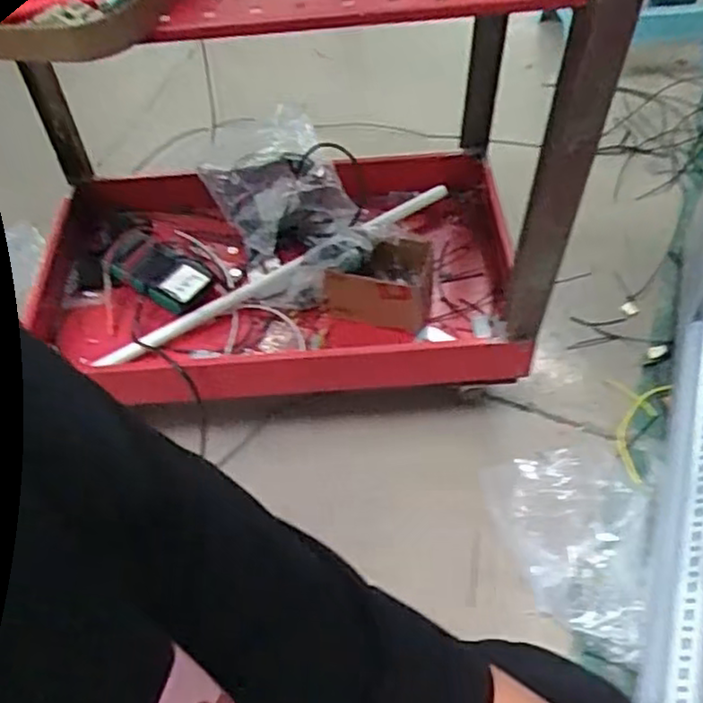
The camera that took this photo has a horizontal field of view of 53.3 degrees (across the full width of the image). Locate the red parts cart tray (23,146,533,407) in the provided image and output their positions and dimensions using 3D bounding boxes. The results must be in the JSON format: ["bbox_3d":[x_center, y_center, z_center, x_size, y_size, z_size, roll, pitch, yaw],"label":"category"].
[{"bbox_3d":[-0.104,-0.131,1.046,0.676,0.143,0.428,-2,50,4],"label":"red parts cart tray"}]

